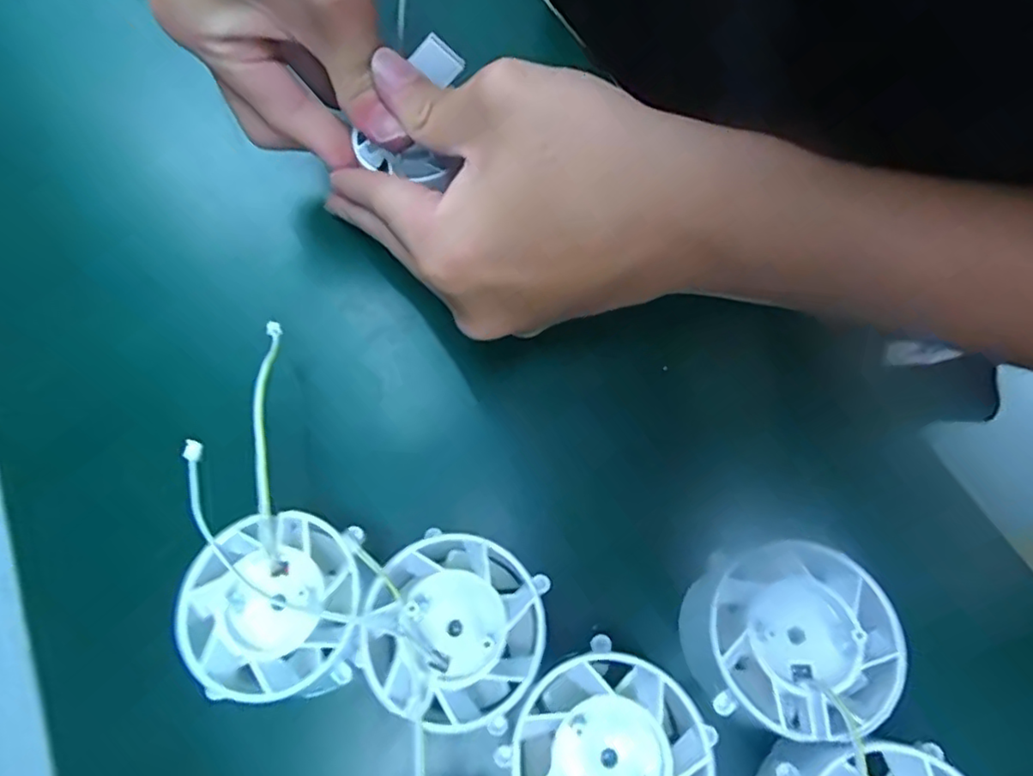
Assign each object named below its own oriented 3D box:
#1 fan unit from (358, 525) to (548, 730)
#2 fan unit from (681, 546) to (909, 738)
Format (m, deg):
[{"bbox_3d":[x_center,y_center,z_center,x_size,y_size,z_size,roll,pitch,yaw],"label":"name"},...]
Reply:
[{"bbox_3d":[-0.017,0.068,0.171,0.048,0.021,0.048,-1,67,3],"label":"fan unit"},{"bbox_3d":[0.075,0.069,0.169,0.050,0.026,0.048,-1,67,3],"label":"fan unit"}]

